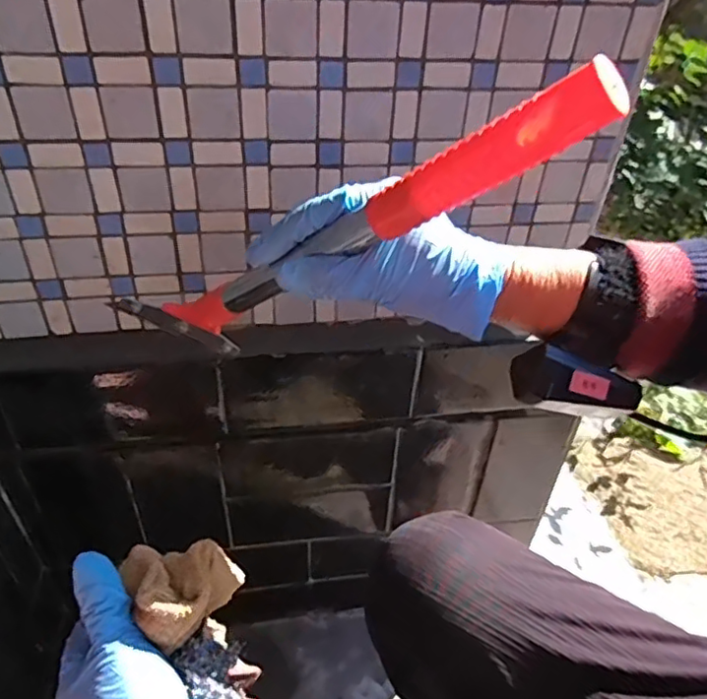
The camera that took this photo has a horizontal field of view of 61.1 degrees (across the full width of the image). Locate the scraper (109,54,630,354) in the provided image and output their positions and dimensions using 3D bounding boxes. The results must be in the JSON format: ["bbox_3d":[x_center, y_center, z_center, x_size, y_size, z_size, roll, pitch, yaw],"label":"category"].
[{"bbox_3d":[-0.029,-0.058,0.340,0.357,0.058,0.049,-18,15,48],"label":"scraper"}]

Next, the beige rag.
[{"bbox_3d":[-0.107,0.138,0.354,0.060,0.046,0.066,11,38,11],"label":"beige rag"}]

